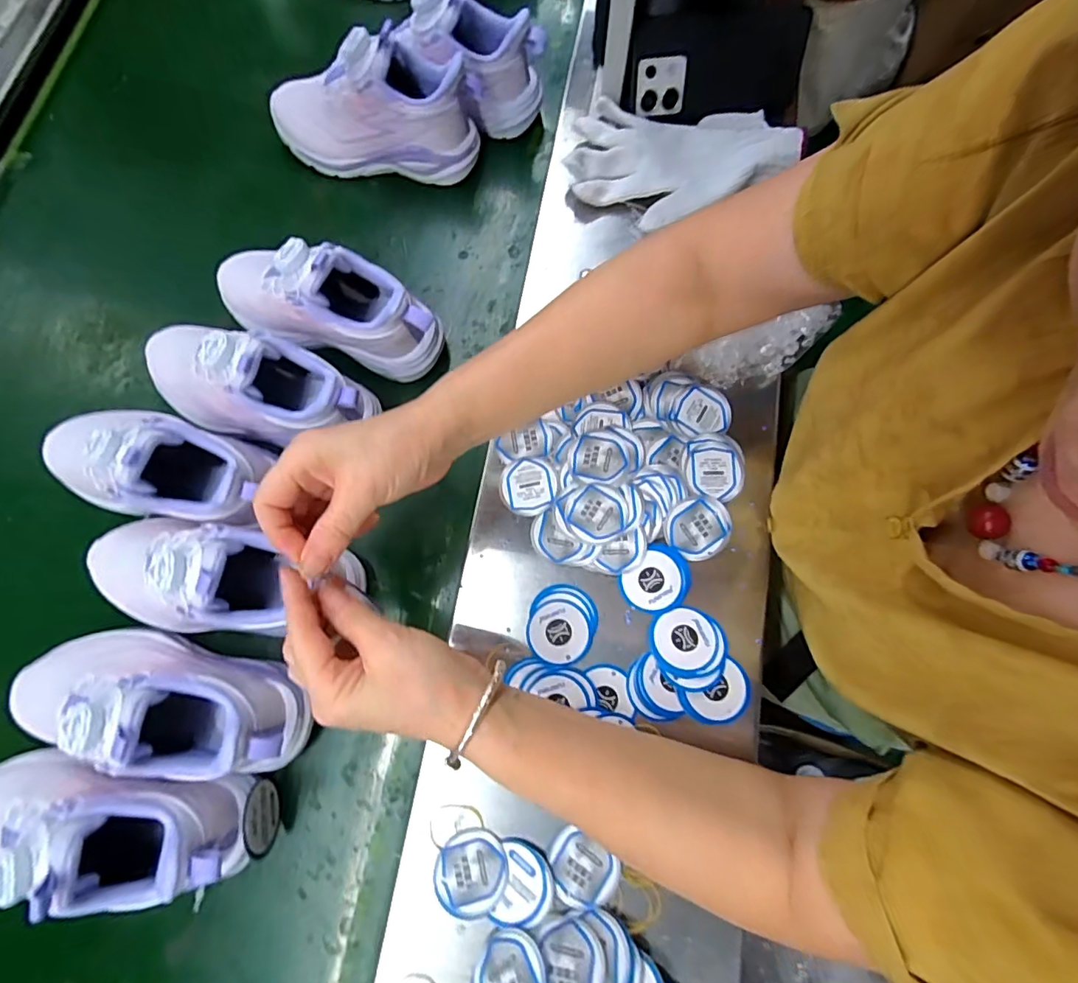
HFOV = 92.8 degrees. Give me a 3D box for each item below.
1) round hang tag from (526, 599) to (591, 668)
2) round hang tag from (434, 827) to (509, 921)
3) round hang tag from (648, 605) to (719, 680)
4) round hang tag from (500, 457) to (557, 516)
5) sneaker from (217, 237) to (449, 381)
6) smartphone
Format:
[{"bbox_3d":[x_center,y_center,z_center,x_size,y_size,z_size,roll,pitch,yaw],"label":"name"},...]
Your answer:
[{"bbox_3d":[0.014,0.107,0.390,0.046,0.004,0.048,0,71,1],"label":"round hang tag"},{"bbox_3d":[-0.047,0.262,0.351,0.047,0.006,0.052,25,73,9],"label":"round hang tag"},{"bbox_3d":[0.108,0.111,0.382,0.048,0.004,0.048,-2,64,5],"label":"round hang tag"},{"bbox_3d":[-0.009,-0.005,0.420,0.044,0.004,0.046,0,71,1],"label":"round hang tag"},{"bbox_3d":[-0.195,-0.161,0.435,0.215,0.104,0.085,17,72,6],"label":"sneaker"},{"bbox_3d":[0.166,-0.404,0.487,0.162,0.013,0.084,-1,117,-1],"label":"smartphone"}]

